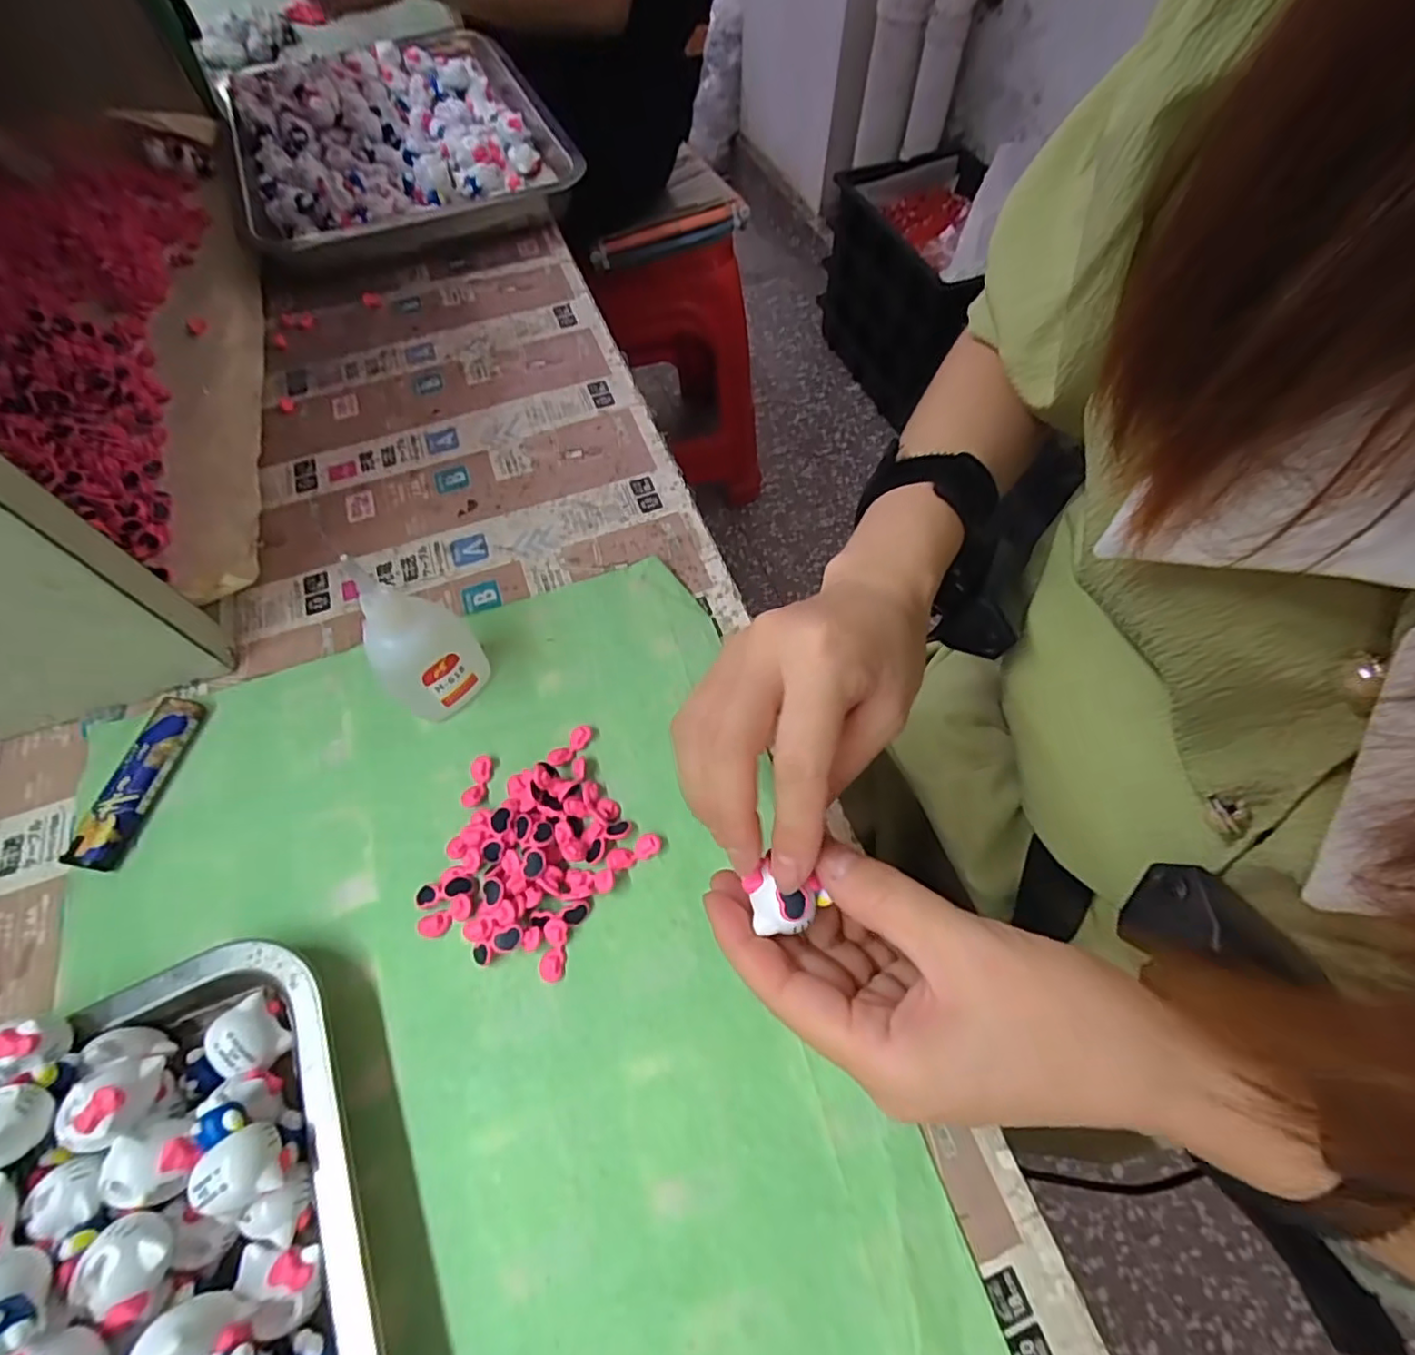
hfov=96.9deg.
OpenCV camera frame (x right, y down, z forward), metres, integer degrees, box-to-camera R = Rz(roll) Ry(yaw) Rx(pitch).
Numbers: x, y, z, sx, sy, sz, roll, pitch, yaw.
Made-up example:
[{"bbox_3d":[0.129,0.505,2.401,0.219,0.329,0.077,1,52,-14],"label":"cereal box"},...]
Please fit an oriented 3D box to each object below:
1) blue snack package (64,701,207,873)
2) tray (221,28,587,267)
[{"bbox_3d":[-0.261,0.047,0.288,0.019,0.012,0.079,10,62,6],"label":"blue snack package"},{"bbox_3d":[-0.265,-0.457,0.535,0.250,0.042,0.332,-21,63,-10],"label":"tray"}]

